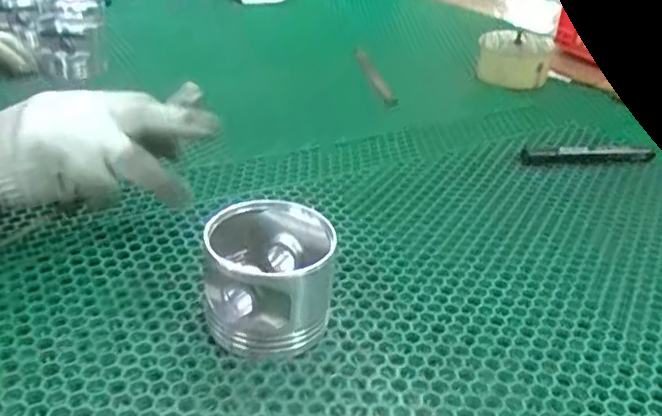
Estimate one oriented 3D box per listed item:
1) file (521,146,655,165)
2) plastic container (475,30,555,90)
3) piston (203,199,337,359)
[{"bbox_3d":[0.269,-0.056,0.636,0.143,0.012,0.023,-2,31,-8],"label":"file"},{"bbox_3d":[0.254,-0.205,0.838,0.103,0.056,0.091,10,32,12],"label":"plastic container"},{"bbox_3d":[-0.038,0.045,0.377,0.075,0.072,0.071,0,31,-5],"label":"piston"}]

